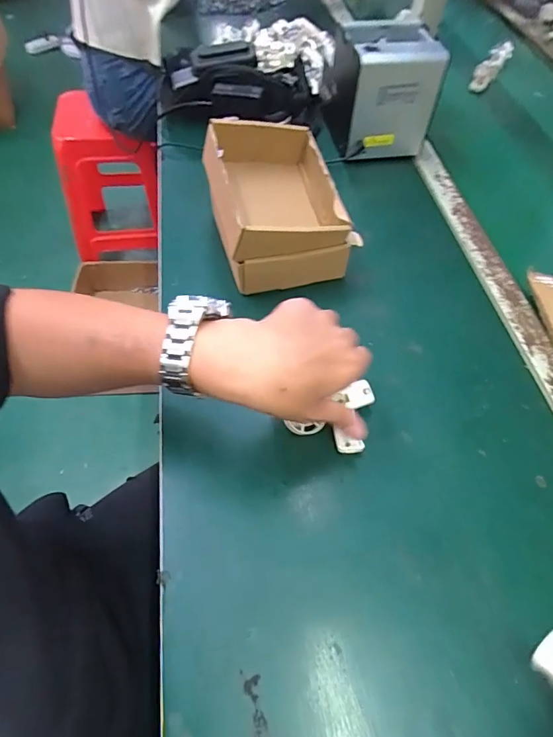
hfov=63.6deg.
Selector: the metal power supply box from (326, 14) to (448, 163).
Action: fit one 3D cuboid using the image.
[{"bbox_3d":[0.157,-0.418,0.685,0.137,0.154,0.137,-5,55,-3],"label":"metal power supply box"}]

